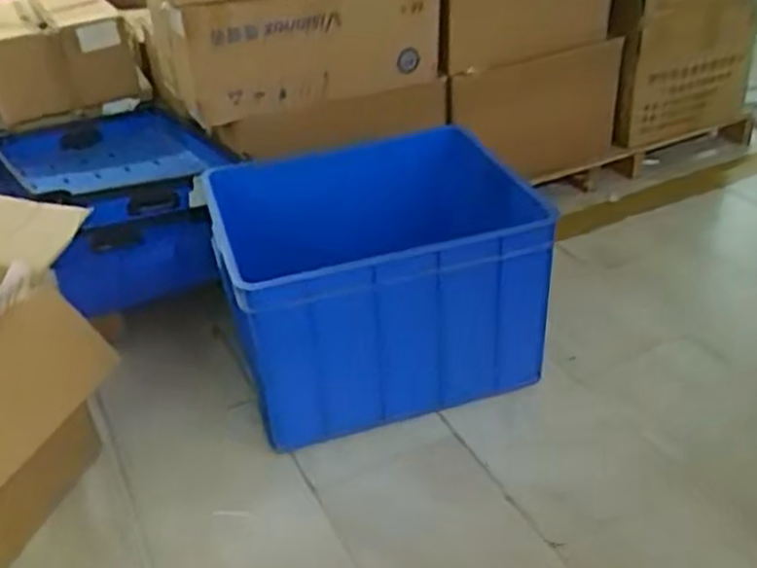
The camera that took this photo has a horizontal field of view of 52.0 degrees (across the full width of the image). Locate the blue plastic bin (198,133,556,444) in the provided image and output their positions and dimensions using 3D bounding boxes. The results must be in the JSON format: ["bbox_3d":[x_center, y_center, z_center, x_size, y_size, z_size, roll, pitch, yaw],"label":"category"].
[{"bbox_3d":[-0.008,-0.035,1.637,0.627,0.341,0.476,-10,35,-8],"label":"blue plastic bin"}]

